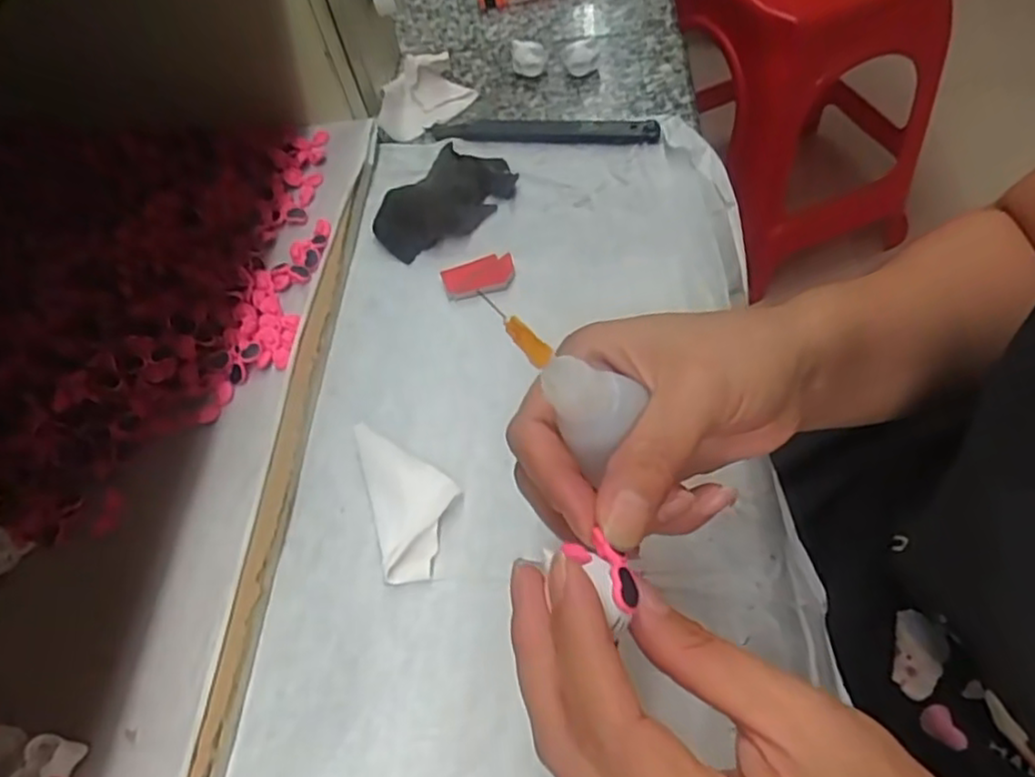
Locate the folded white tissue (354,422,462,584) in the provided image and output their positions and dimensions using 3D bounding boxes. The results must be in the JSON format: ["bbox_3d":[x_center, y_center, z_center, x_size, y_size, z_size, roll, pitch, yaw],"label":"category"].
[{"bbox_3d":[-0.048,0.046,0.315,0.038,0.009,0.079,-18,56,-4],"label":"folded white tissue"}]

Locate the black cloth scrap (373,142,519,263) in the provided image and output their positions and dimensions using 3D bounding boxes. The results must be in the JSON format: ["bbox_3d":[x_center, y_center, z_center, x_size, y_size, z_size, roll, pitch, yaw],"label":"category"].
[{"bbox_3d":[-0.041,-0.112,0.404,0.043,0.019,0.084,36,68,27],"label":"black cloth scrap"}]

